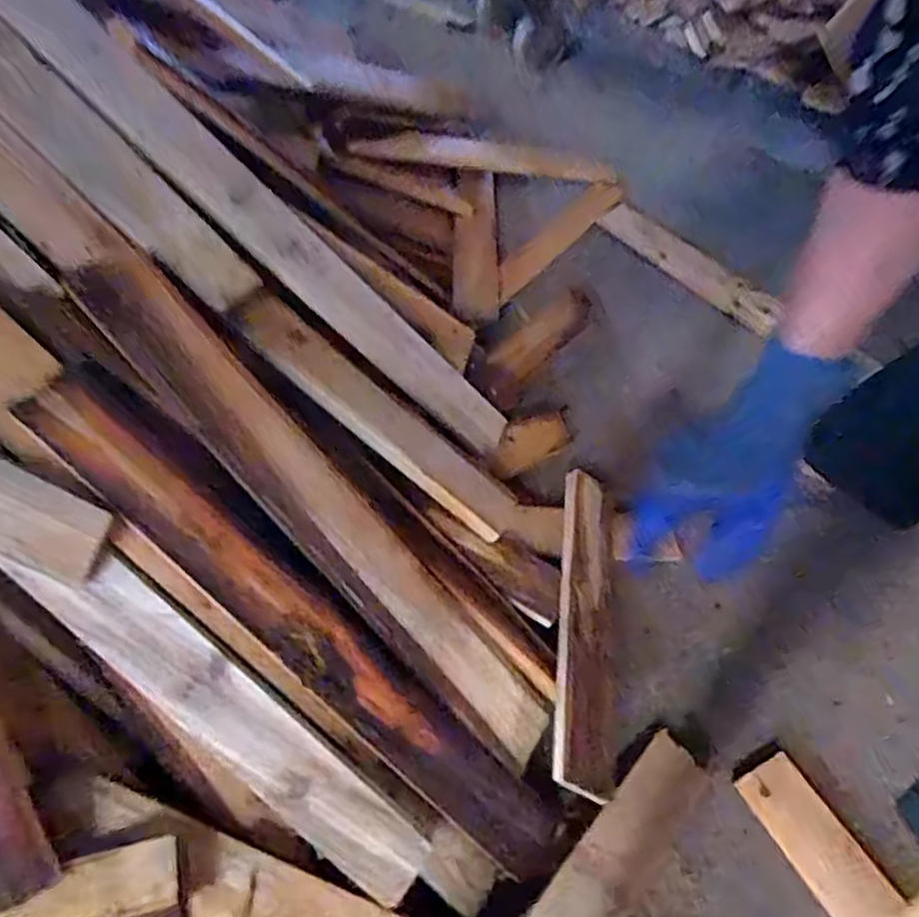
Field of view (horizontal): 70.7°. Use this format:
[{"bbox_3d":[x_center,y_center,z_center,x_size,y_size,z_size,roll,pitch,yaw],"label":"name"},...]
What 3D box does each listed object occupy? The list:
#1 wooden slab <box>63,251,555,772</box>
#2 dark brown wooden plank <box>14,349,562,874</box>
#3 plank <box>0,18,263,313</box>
[{"bbox_3d":[-0.105,0.039,0.502,0.488,0.030,0.073,48,62,-1],"label":"wooden slab"},{"bbox_3d":[-0.104,0.122,0.456,0.472,0.020,0.062,46,60,-7],"label":"dark brown wooden plank"},{"bbox_3d":[-0.296,-0.248,0.510,0.317,0.027,0.065,44,55,-16],"label":"plank"}]

